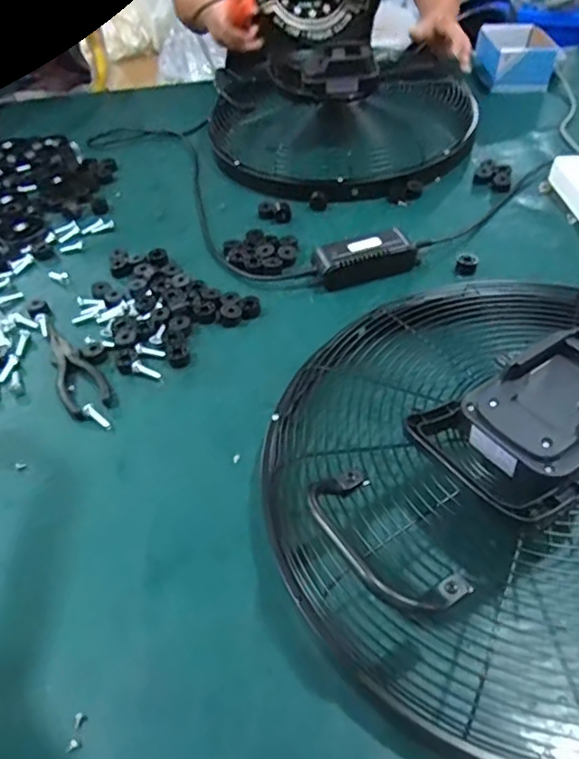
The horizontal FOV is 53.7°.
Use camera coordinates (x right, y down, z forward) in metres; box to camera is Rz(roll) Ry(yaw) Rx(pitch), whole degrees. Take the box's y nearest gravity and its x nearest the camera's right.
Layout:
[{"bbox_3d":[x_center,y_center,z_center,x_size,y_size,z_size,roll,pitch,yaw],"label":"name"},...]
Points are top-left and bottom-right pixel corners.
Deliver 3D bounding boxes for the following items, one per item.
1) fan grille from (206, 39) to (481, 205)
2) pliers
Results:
[{"bbox_3d":[0.087,-0.441,0.920,0.421,0.119,0.394,-5,47,1],"label":"fan grille"},{"bbox_3d":[-0.233,-0.015,0.611,0.047,0.005,0.157,-27,50,-21],"label":"pliers"}]

